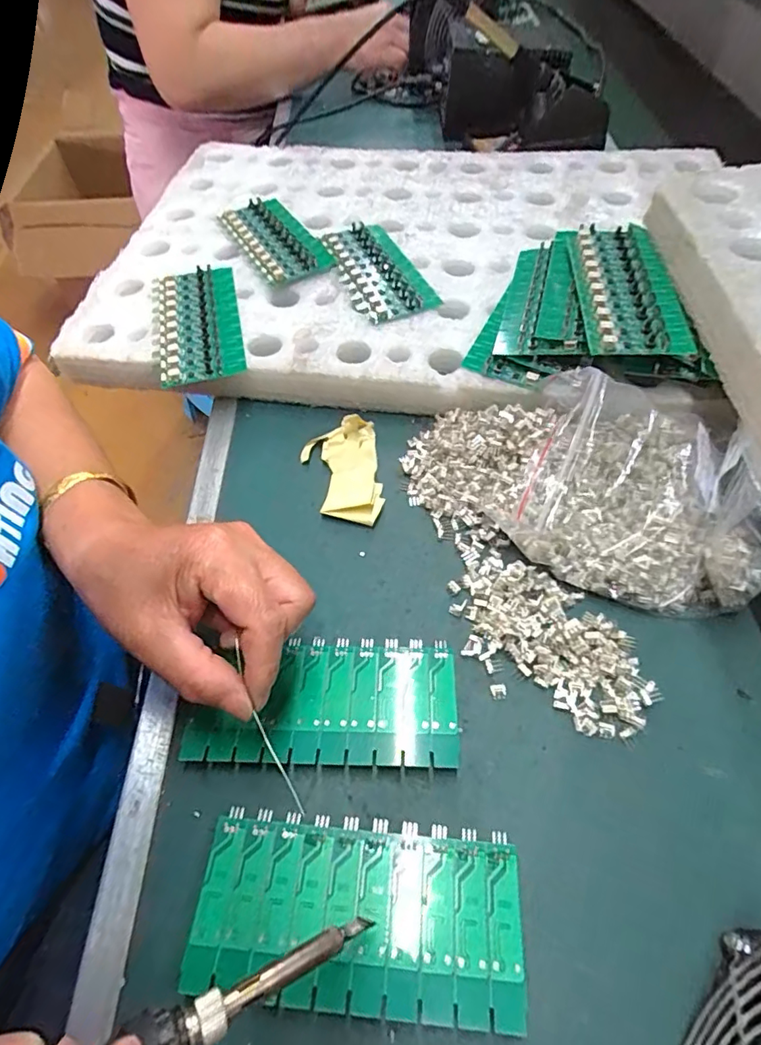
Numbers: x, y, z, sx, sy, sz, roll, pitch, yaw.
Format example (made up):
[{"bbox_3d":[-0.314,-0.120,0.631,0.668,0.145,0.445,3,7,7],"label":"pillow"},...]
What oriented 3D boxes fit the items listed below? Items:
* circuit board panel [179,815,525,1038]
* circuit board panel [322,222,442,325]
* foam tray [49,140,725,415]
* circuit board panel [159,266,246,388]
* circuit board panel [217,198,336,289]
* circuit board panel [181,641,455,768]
[{"bbox_3d":[-0.011,0.169,0.226,0.137,0.004,0.063,3,50,5],"label":"circuit board panel"},{"bbox_3d":[-0.003,-0.216,0.449,0.063,0.009,0.135,-18,57,-9],"label":"circuit board panel"},{"bbox_3d":[0.014,-0.244,0.488,0.509,0.044,0.379,5,56,6],"label":"foam tray"},{"bbox_3d":[-0.145,-0.161,0.417,0.061,0.007,0.133,-12,56,-5],"label":"circuit board panel"},{"bbox_3d":[-0.098,-0.261,0.480,0.061,0.011,0.143,-28,59,-15],"label":"circuit board panel"},{"bbox_3d":[-0.029,0.093,0.278,0.136,0.009,0.065,0,56,3],"label":"circuit board panel"}]

